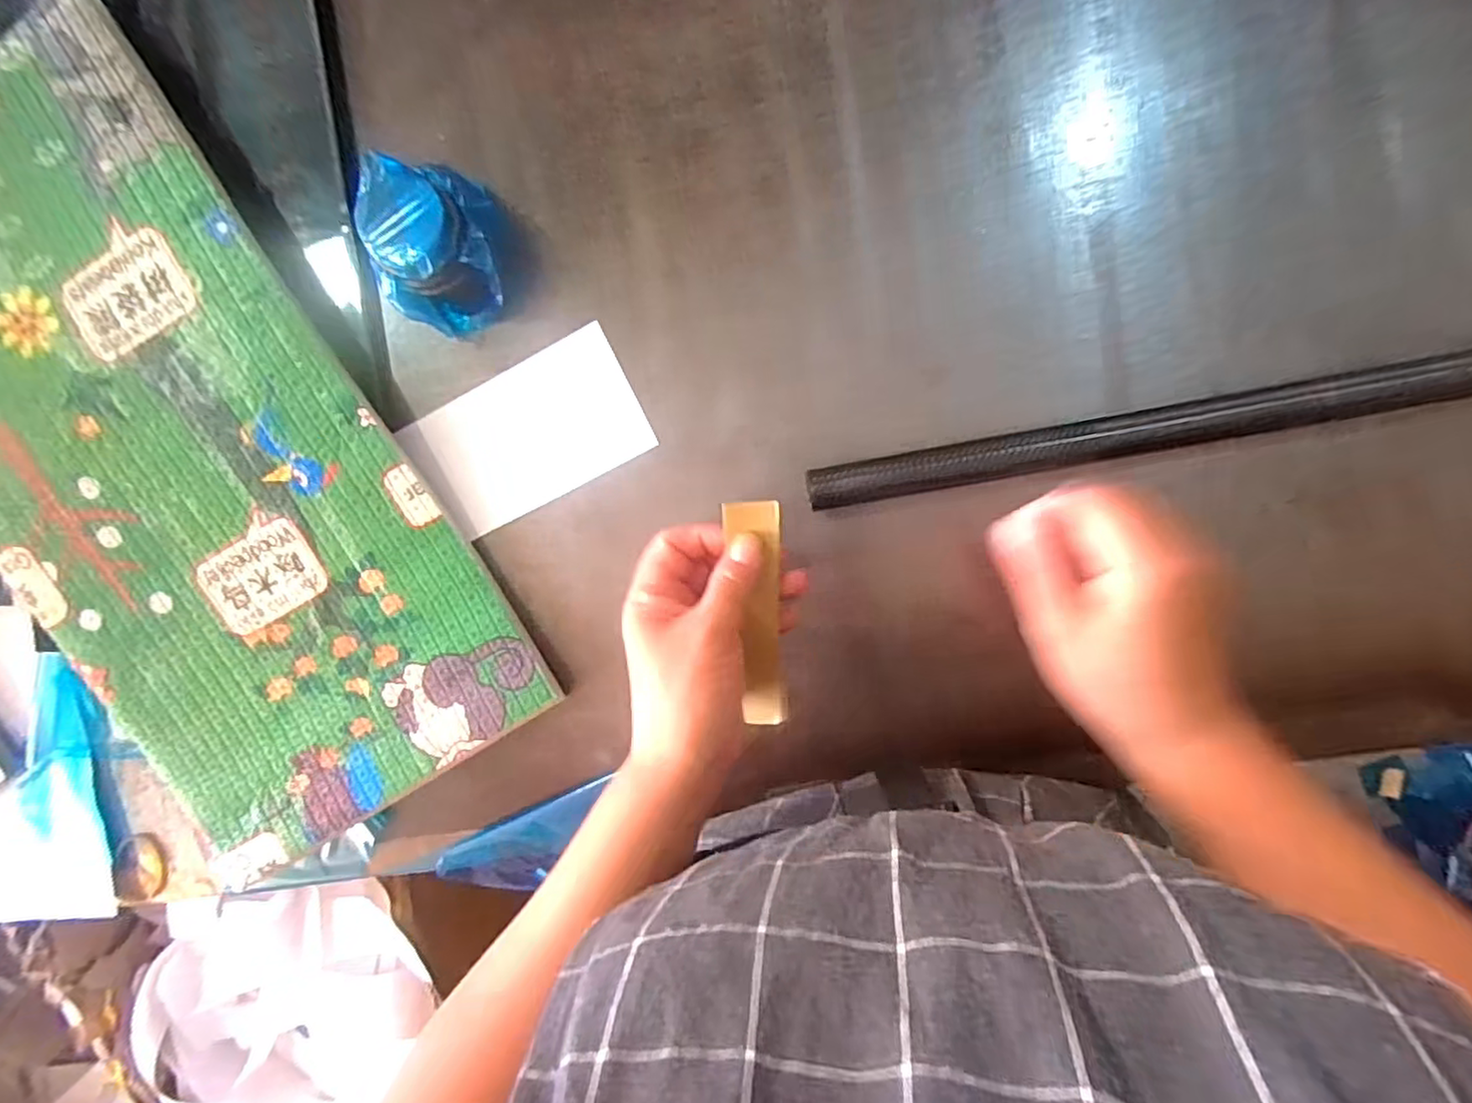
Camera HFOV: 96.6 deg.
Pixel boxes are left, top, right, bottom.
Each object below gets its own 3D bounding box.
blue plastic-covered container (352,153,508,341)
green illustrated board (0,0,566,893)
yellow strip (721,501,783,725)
[{"bbox_3d":[-0.168,-0.170,0.363,0.064,0.058,0.083,-10,96,7],"label":"blue plastic-covered container"},{"bbox_3d":[-0.350,-0.041,0.404,0.269,0.014,0.471,-31,96,7],"label":"green illustrated board"},{"bbox_3d":[0.011,0.036,0.347,0.027,0.009,0.125,-2,106,4],"label":"yellow strip"}]

